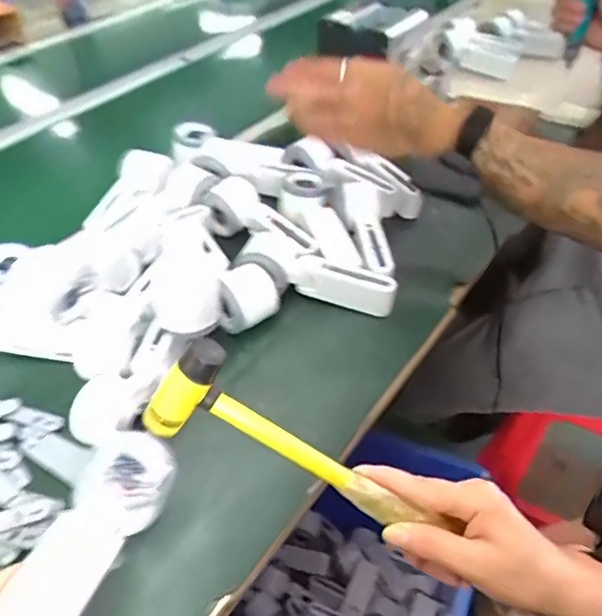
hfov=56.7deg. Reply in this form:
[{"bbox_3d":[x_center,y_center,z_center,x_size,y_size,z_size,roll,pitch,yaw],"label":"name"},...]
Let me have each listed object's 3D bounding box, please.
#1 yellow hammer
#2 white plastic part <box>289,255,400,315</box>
[{"bbox_3d":[0.001,0.091,0.337,0.189,0.058,0.033,33,45,-10],"label":"yellow hammer"},{"bbox_3d":[0.044,-0.023,0.586,0.109,0.040,0.024,18,47,20],"label":"white plastic part"}]

